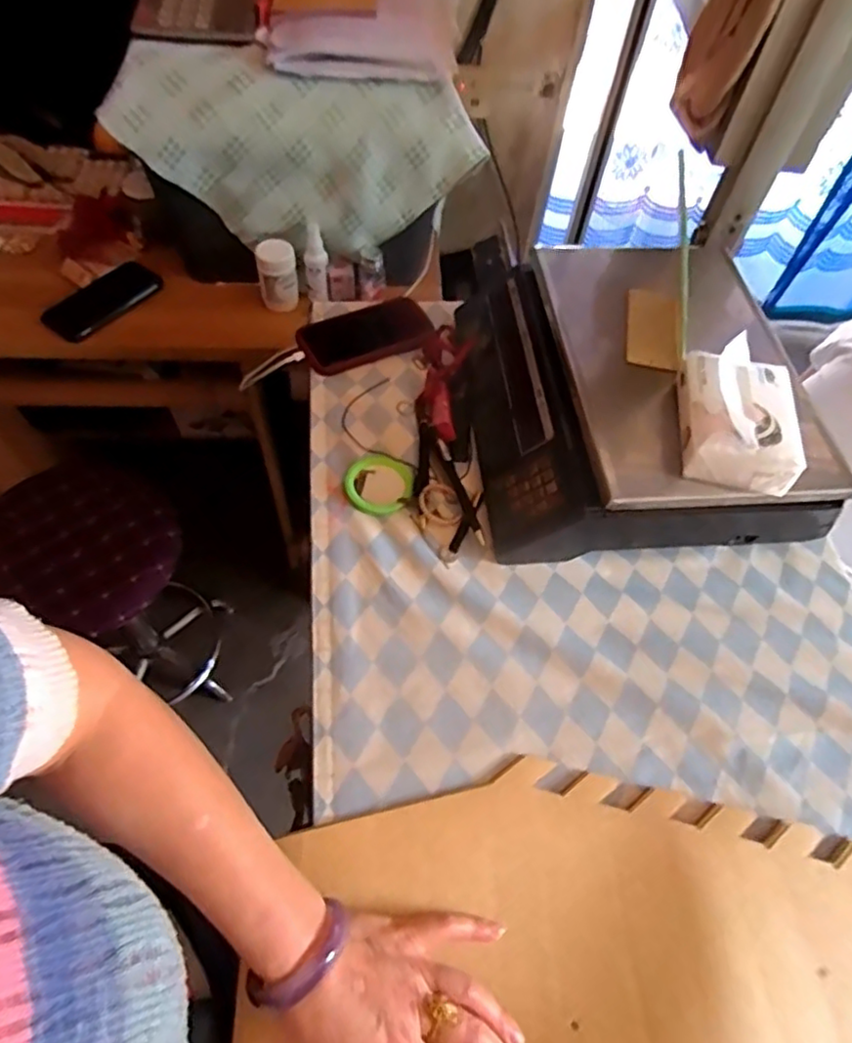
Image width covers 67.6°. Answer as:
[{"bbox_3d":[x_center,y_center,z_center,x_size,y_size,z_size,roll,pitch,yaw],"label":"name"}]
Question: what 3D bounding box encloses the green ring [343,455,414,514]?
[{"bbox_3d":[-0.046,-0.039,0.632,0.065,0.011,0.069,2,57,-3],"label":"green ring"}]

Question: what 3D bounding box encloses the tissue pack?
[{"bbox_3d":[0.266,-0.092,0.540,0.093,0.053,0.119,10,57,2],"label":"tissue pack"}]

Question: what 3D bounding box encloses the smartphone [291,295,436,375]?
[{"bbox_3d":[-0.071,-0.220,0.743,0.150,0.014,0.071,-24,84,-10],"label":"smartphone"}]

